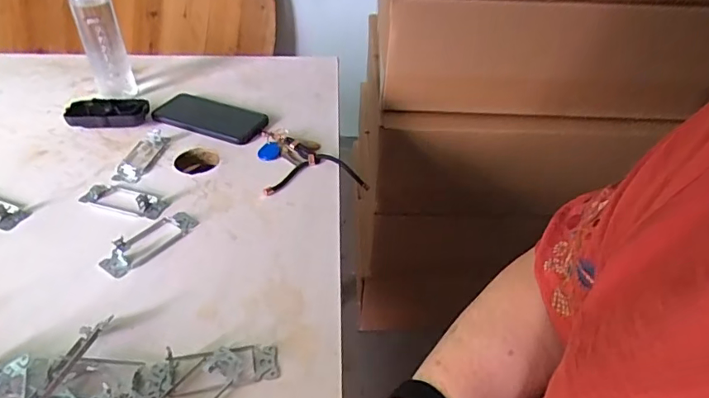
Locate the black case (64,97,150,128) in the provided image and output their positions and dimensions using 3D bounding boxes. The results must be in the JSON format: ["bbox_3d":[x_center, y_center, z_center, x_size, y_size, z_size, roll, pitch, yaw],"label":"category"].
[{"bbox_3d":[-0.366,-0.127,0.734,0.113,0.026,0.055,3,39,1],"label":"black case"}]

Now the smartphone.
[{"bbox_3d":[-0.221,-0.125,0.741,0.180,0.016,0.072,17,41,18],"label":"smartphone"}]

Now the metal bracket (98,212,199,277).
[{"bbox_3d":[-0.226,0.040,0.545,0.041,0.020,0.107,26,45,26],"label":"metal bracket"}]

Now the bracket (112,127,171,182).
[{"bbox_3d":[-0.287,-0.061,0.667,0.036,0.014,0.100,7,39,6],"label":"bracket"}]

